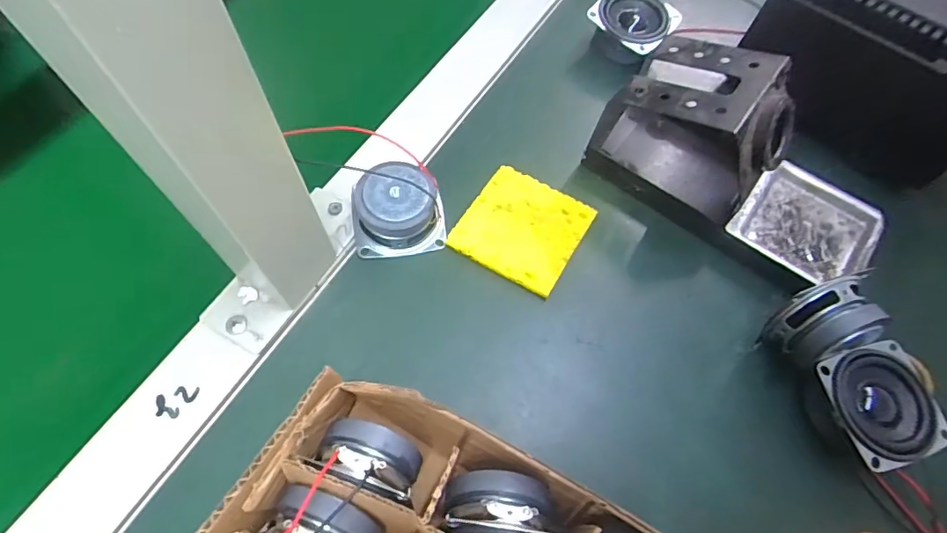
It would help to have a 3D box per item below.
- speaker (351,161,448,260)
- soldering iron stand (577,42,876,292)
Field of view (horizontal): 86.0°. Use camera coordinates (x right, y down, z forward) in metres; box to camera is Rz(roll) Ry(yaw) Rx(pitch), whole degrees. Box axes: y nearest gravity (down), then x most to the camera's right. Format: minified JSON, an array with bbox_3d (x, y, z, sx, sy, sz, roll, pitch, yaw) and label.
[{"bbox_3d":[-0.043,-0.032,0.286,0.051,0.028,0.045,-9,64,-7],"label":"speaker"},{"bbox_3d":[0.152,-0.060,0.282,0.160,0.069,0.073,37,68,15],"label":"soldering iron stand"}]

